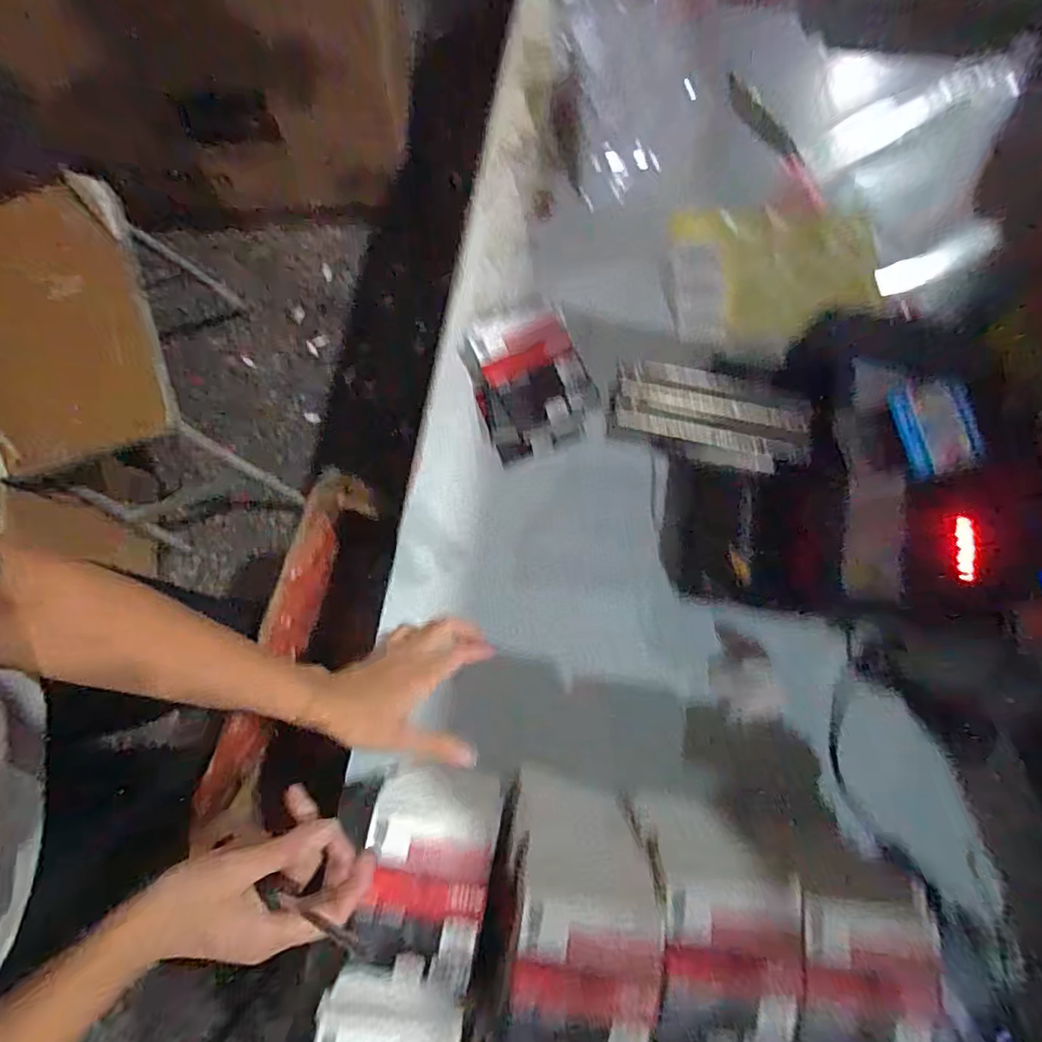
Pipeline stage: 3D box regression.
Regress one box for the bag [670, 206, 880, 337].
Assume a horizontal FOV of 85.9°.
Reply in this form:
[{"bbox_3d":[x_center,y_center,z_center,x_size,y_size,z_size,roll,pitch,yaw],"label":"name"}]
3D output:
[{"bbox_3d":[0.293,-0.294,0.651,0.232,0.025,0.165,7,80,0],"label":"bag"}]

